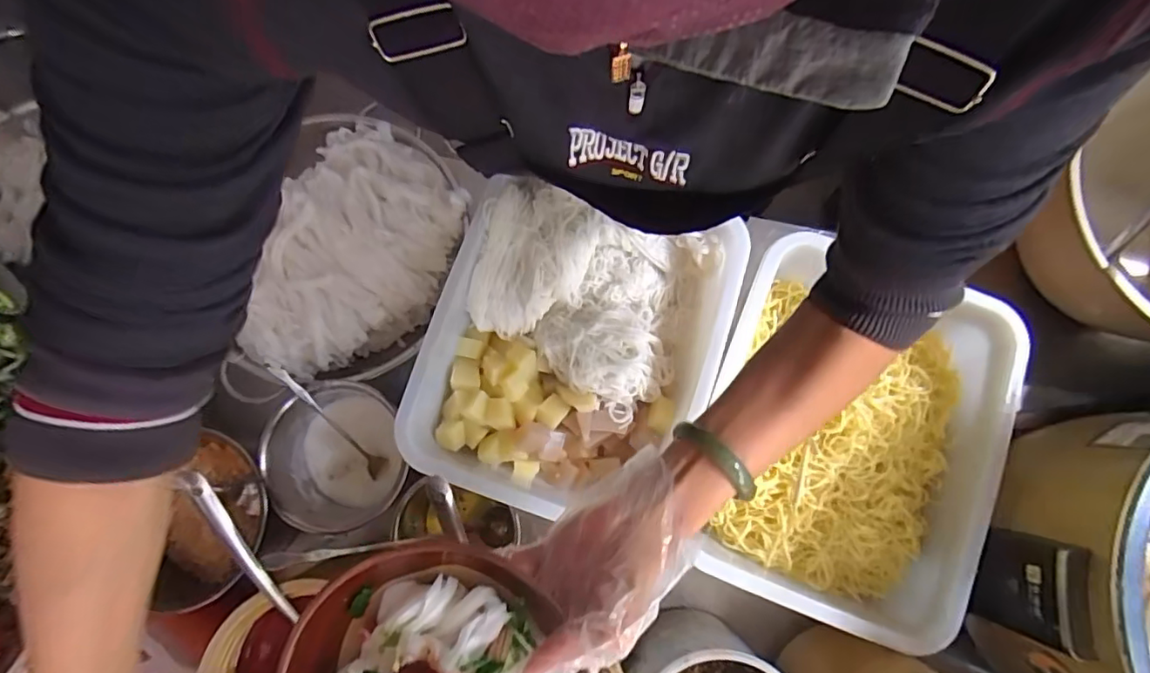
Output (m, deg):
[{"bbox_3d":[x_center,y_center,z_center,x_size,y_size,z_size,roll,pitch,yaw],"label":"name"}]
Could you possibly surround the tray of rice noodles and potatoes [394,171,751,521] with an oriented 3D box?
[{"bbox_3d":[-0.001,0.009,0.565,0.266,0.089,0.321,19,79,3],"label":"tray of rice noodles and potatoes"}]

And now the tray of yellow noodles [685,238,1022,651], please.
[{"bbox_3d":[0.256,0.097,0.551,0.261,0.080,0.343,21,79,4],"label":"tray of yellow noodles"}]

